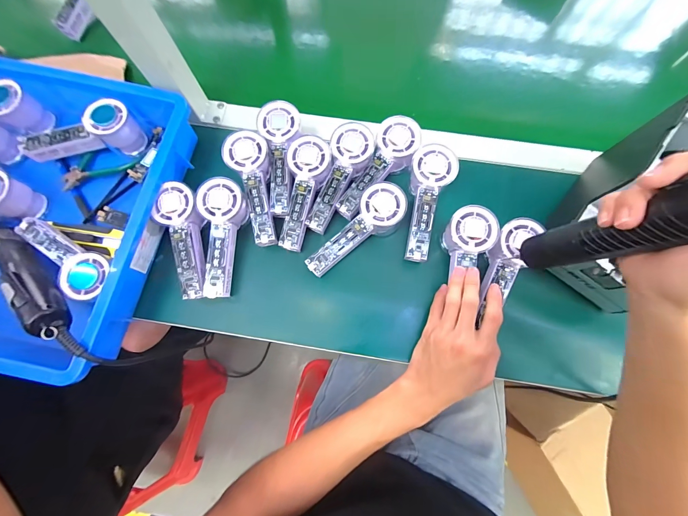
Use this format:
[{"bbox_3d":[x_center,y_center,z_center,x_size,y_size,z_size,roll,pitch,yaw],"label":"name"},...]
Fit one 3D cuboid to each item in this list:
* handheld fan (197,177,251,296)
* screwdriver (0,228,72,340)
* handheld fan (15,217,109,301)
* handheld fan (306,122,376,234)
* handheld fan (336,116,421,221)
[{"bbox_3d":[-0.154,-0.025,0.388,0.054,0.044,0.145,4,89,2],"label":"handheld fan"},{"bbox_3d":[-0.365,0.015,0.343,0.188,0.038,0.035,37,78,24],"label":"screwdriver"},{"bbox_3d":[-0.339,0.000,0.364,0.147,0.028,0.049,31,77,8],"label":"handheld fan"},{"bbox_3d":[-0.006,-0.104,0.399,0.054,0.029,0.147,24,90,7],"label":"handheld fan"},{"bbox_3d":[0.047,-0.116,0.403,0.058,0.032,0.150,38,91,10],"label":"handheld fan"}]

